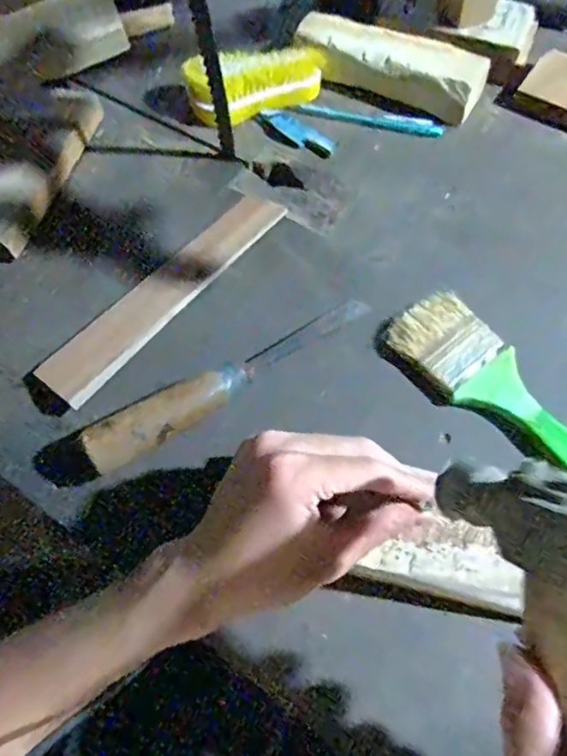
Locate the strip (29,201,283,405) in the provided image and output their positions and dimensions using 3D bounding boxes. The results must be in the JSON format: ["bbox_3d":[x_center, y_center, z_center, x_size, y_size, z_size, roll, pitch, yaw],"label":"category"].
[{"bbox_3d":[-0.087,-0.068,0.433,0.046,0.010,0.221,36,70,19],"label":"strip"}]

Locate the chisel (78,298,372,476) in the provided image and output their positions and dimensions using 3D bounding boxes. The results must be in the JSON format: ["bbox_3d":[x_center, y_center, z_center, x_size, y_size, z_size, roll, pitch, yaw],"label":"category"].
[{"bbox_3d":[-0.033,-0.006,0.390,0.216,0.024,0.026,-33,66,-14],"label":"chisel"}]

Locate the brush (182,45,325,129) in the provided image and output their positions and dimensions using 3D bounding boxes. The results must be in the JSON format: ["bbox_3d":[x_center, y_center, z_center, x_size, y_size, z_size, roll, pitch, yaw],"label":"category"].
[{"bbox_3d":[-0.022,-0.267,0.518,0.125,0.048,0.054,-18,64,-7],"label":"brush"}]

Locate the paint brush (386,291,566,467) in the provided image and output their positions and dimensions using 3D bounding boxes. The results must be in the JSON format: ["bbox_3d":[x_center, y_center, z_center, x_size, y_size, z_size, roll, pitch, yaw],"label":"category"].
[{"bbox_3d":[0.154,0.010,0.390,0.058,0.015,0.181,-38,67,-16],"label":"paint brush"}]

